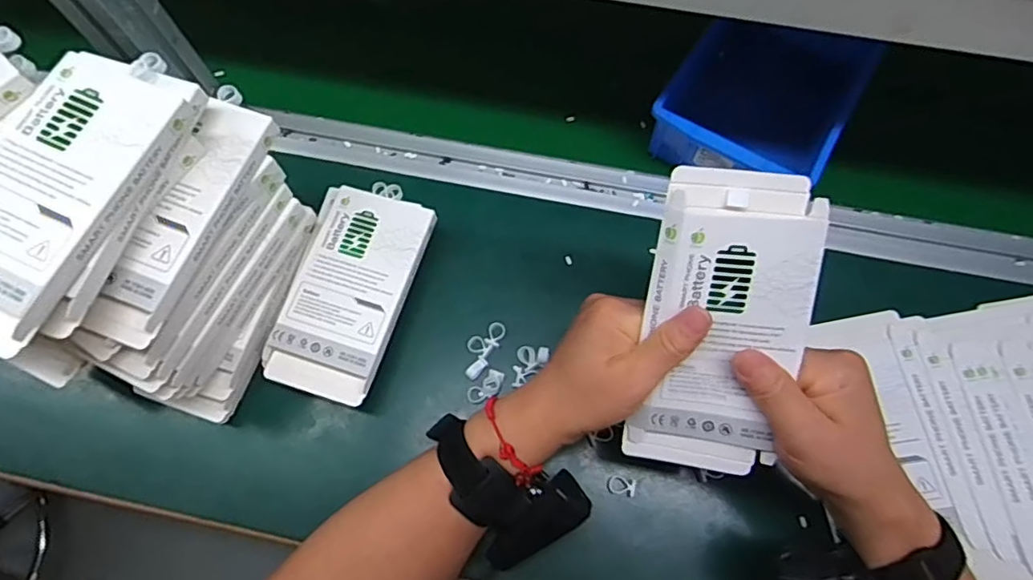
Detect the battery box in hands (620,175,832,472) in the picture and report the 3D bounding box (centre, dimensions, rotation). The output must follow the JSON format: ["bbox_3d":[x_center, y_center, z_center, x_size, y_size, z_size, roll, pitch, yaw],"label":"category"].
[{"bbox_3d":[0.114,0.023,0.317,0.084,0.017,0.172,4,108,2],"label":"battery box in hands"}]

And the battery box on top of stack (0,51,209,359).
[{"bbox_3d":[-0.238,-0.053,0.296,0.076,0.020,0.161,24,71,9],"label":"battery box on top of stack"}]

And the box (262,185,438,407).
[{"bbox_3d":[-0.124,0.000,0.424,0.090,0.015,0.154,14,70,5],"label":"box"}]

